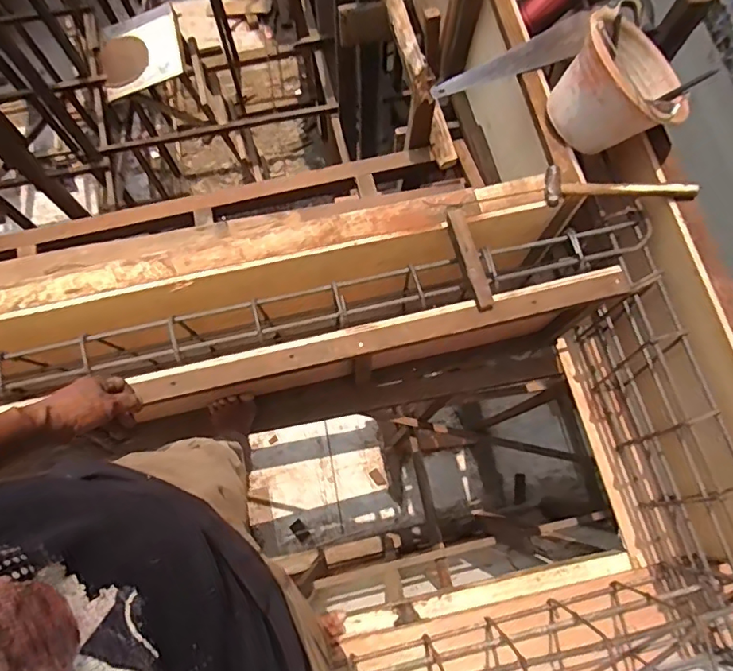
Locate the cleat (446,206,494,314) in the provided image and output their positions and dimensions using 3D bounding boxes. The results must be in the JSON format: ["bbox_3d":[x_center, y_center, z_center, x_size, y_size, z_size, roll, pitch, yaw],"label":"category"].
[{"bbox_3d":[0.193,-0.147,0.996,0.039,0.022,0.207,-14,75,-4],"label":"cleat"}]

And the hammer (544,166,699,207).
[{"bbox_3d":[0.497,-0.298,1.043,0.292,0.031,0.077,-3,75,-1],"label":"hammer"}]

